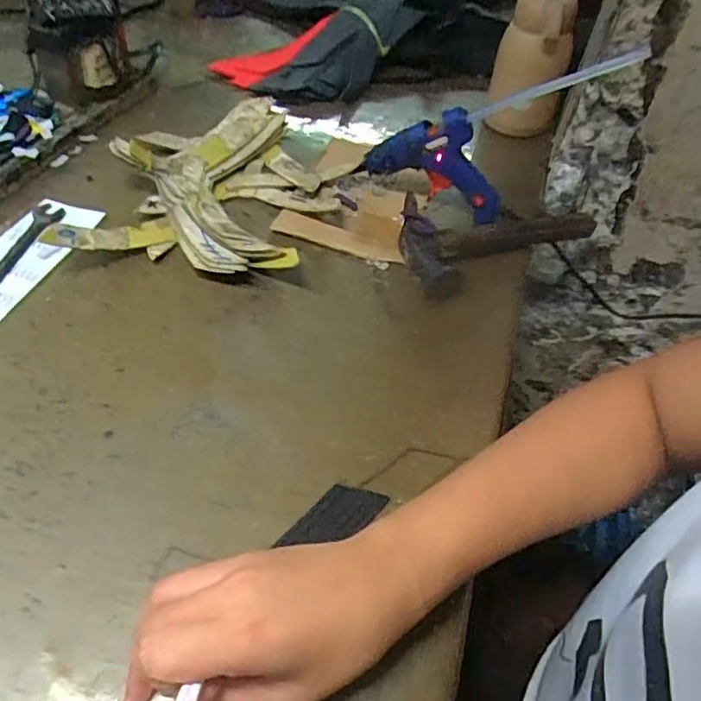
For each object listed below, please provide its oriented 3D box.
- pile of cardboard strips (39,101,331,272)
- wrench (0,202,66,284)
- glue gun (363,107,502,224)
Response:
[{"bbox_3d":[-0.112,-0.158,0.535,0.201,0.036,0.268,8,49,1],"label":"pile of cardboard strips"},{"bbox_3d":[-0.267,-0.082,0.474,0.030,0.006,0.128,6,49,0],"label":"wrench"},{"bbox_3d":[0.077,-0.168,0.524,0.125,0.093,0.022,12,49,5],"label":"glue gun"}]

